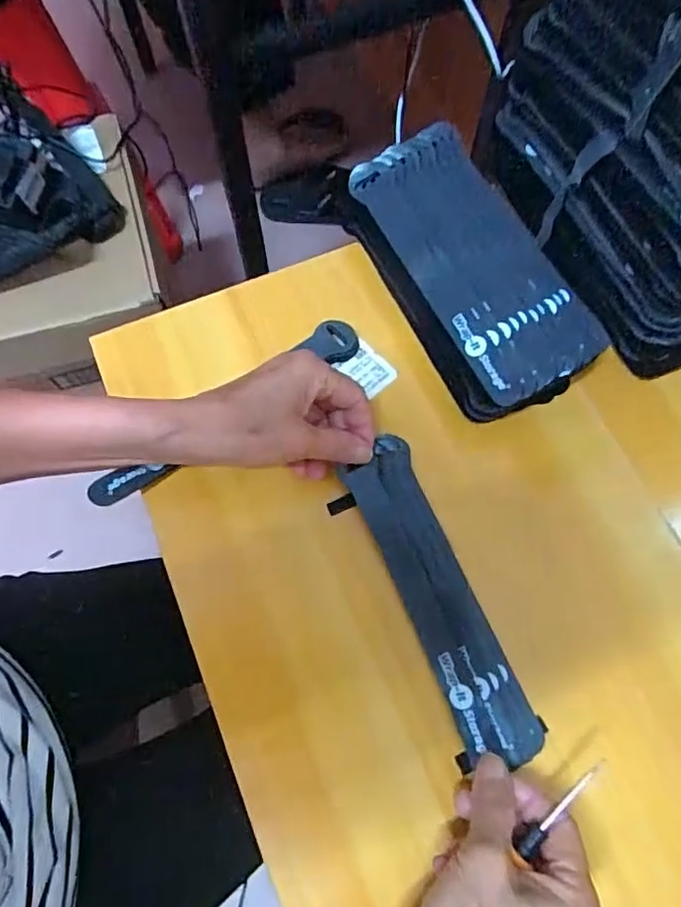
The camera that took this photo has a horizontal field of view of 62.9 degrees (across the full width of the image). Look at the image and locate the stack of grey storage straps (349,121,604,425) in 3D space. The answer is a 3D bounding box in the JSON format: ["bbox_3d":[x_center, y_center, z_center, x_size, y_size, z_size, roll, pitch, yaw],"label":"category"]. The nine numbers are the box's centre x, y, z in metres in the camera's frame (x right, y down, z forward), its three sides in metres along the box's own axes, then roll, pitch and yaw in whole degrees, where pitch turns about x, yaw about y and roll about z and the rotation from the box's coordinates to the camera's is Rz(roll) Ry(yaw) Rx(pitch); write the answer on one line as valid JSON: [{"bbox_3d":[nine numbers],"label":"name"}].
[{"bbox_3d":[0.080,-0.122,0.382,0.099,0.044,0.205,-24,73,-7],"label":"stack of grey storage straps"}]

